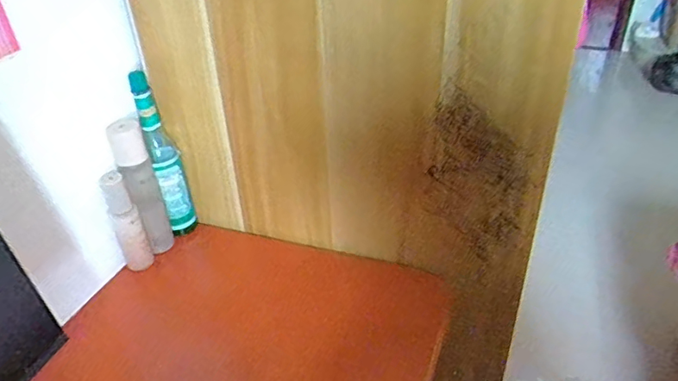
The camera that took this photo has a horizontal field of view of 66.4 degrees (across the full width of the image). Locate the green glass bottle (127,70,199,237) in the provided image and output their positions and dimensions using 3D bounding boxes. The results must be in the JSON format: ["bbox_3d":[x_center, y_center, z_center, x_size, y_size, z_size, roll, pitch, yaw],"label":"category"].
[{"bbox_3d":[-0.243,-0.048,0.725,0.044,0.233,0.055,-15,36,-18],"label":"green glass bottle"}]

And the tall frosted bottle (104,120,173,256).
[{"bbox_3d":[-0.263,-0.001,0.694,0.044,0.192,0.034,-18,37,-22],"label":"tall frosted bottle"}]

